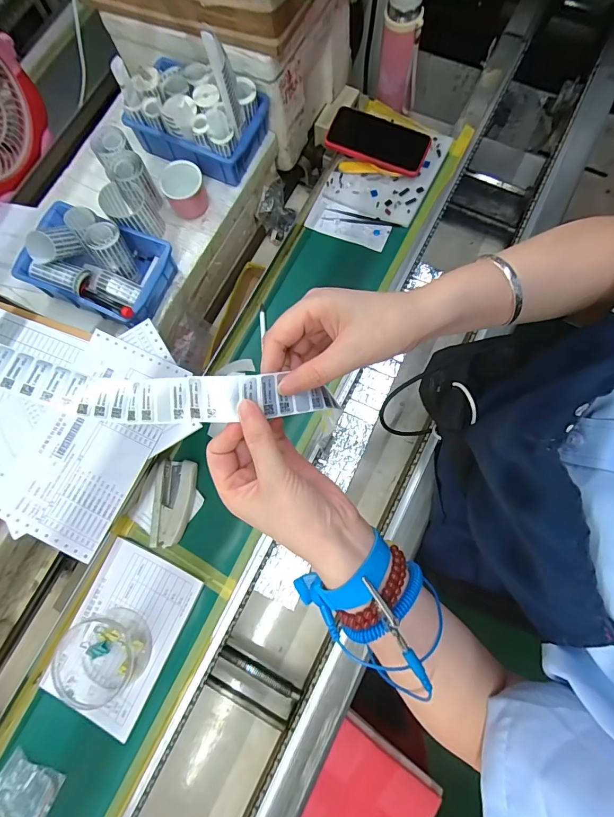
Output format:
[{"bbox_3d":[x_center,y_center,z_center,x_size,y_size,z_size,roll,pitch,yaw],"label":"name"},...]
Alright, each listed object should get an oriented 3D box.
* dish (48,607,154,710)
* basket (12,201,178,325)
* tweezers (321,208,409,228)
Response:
[{"bbox_3d":[-0.266,0.321,0.498,0.123,0.041,0.102,-34,79,-6],"label":"dish"},{"bbox_3d":[-0.299,-0.205,0.560,0.184,0.077,0.122,21,79,6],"label":"basket"},{"bbox_3d":[0.096,-0.311,0.645,0.139,0.009,0.019,15,79,5],"label":"tweezers"}]

